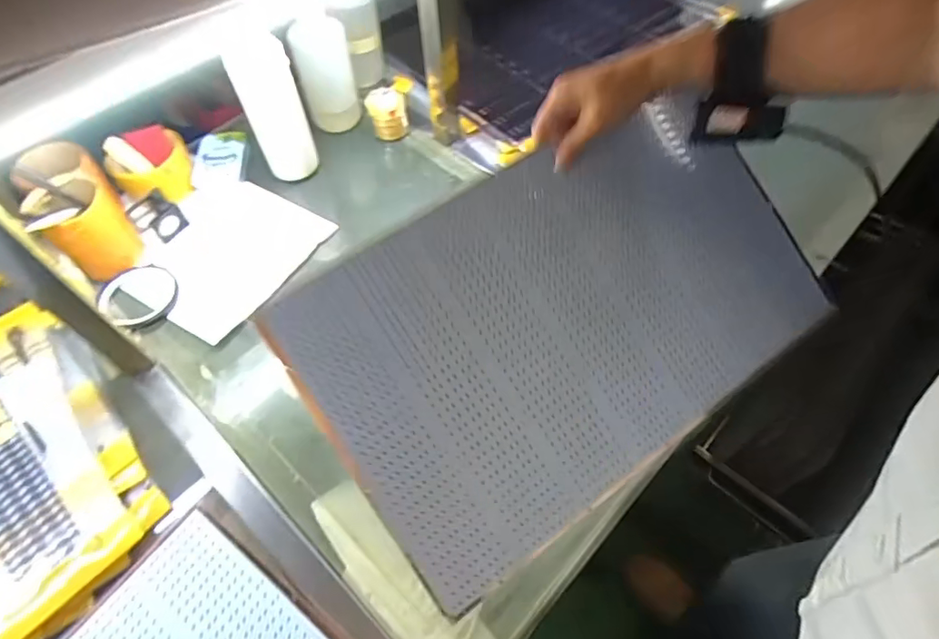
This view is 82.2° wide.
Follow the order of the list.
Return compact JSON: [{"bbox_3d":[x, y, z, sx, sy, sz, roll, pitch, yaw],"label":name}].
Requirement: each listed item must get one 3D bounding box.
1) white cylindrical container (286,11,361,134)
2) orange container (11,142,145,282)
[{"bbox_3d":[-0.204,-0.350,0.765,0.074,0.137,0.079,-1,57,1],"label":"white cylindrical container"},{"bbox_3d":[-0.461,-0.128,0.638,0.088,0.112,0.128,-34,64,-19],"label":"orange container"}]

